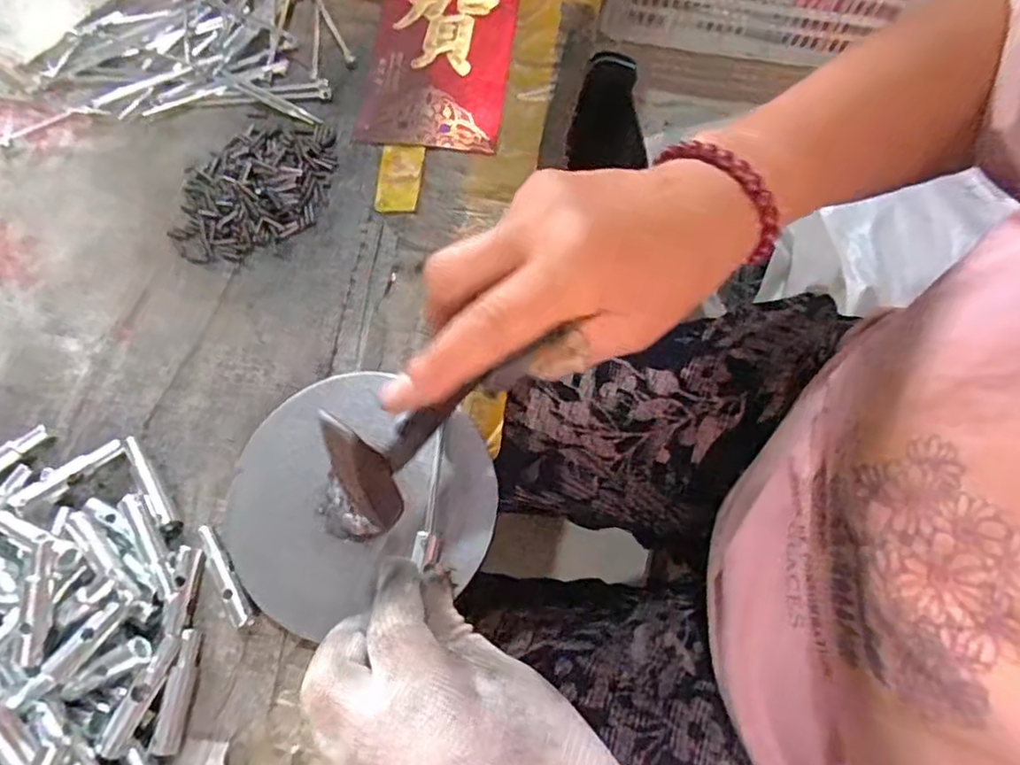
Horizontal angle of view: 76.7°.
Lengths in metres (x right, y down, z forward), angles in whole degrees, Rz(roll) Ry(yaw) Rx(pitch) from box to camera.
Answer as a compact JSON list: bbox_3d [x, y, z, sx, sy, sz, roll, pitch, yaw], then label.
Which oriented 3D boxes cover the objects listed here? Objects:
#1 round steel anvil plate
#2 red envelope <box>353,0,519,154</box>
[{"bbox_3d":[-0.073,0.053,0.316,0.127,0.013,0.112,-17,73,-6],"label":"round steel anvil plate"},{"bbox_3d":[-0.042,-0.223,0.408,0.087,0.006,0.167,6,72,1],"label":"red envelope"}]

